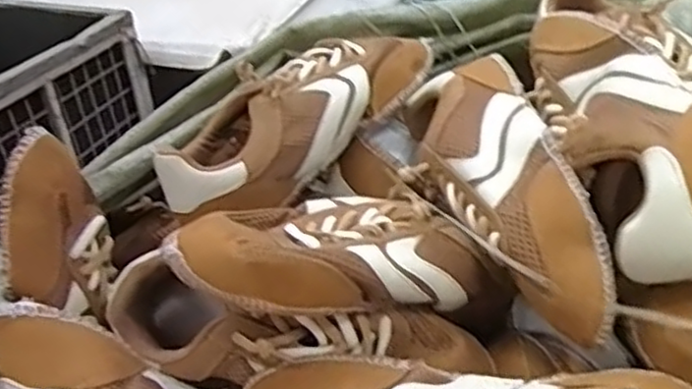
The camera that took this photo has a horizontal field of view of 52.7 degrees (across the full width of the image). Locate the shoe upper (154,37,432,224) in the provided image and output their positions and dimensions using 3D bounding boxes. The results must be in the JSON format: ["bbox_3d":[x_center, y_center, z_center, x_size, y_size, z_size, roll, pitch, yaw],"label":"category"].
[{"bbox_3d":[-0.033,-0.059,0.490,0.224,0.063,0.089,-31,41,-32],"label":"shoe upper"}]

